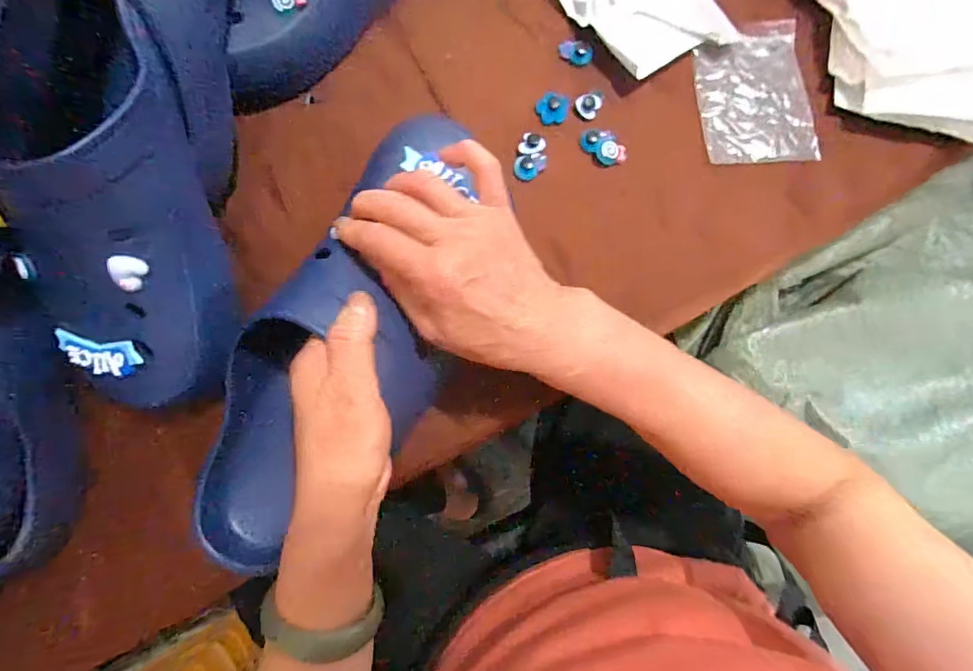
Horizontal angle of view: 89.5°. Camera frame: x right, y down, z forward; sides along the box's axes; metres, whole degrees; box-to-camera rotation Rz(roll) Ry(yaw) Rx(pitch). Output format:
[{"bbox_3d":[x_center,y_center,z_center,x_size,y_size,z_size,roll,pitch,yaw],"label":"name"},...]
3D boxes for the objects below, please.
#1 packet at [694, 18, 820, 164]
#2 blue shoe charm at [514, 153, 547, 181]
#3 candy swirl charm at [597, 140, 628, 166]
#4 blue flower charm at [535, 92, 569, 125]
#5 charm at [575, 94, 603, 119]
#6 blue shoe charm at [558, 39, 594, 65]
[{"bbox_3d":[0.208,-0.192,0.383,0.082,0.006,0.119,-3,82,-2],"label":"packet"},{"bbox_3d":[0.034,-0.130,0.378,0.026,0.007,0.017,-15,83,-4],"label":"blue shoe charm"},{"bbox_3d":[0.097,-0.142,0.380,0.023,0.007,0.018,-1,82,-2],"label":"candy swirl charm"},{"bbox_3d":[0.051,-0.177,0.382,0.024,0.008,0.022,0,82,-2],"label":"blue flower charm"},{"bbox_3d":[0.079,-0.180,0.383,0.018,0.005,0.018,29,82,2],"label":"charm"},{"bbox_3d":[0.072,-0.228,0.393,0.028,0.005,0.019,34,82,3],"label":"blue shoe charm"}]

